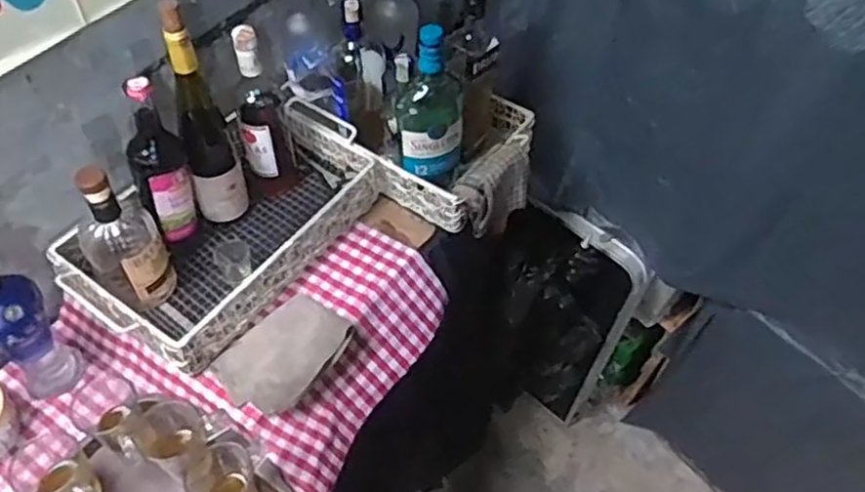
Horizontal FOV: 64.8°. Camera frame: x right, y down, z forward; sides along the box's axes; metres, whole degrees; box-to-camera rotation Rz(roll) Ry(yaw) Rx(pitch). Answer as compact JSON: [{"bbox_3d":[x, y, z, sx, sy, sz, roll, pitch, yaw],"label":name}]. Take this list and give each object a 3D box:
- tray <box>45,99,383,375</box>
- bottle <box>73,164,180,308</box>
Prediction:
[{"bbox_3d":[-0.290,-0.029,1.003,0.248,0.100,0.444,31,56,19],"label":"tray"},{"bbox_3d":[-0.400,-0.012,0.875,0.093,0.222,0.090,-30,60,-24],"label":"bottle"}]

